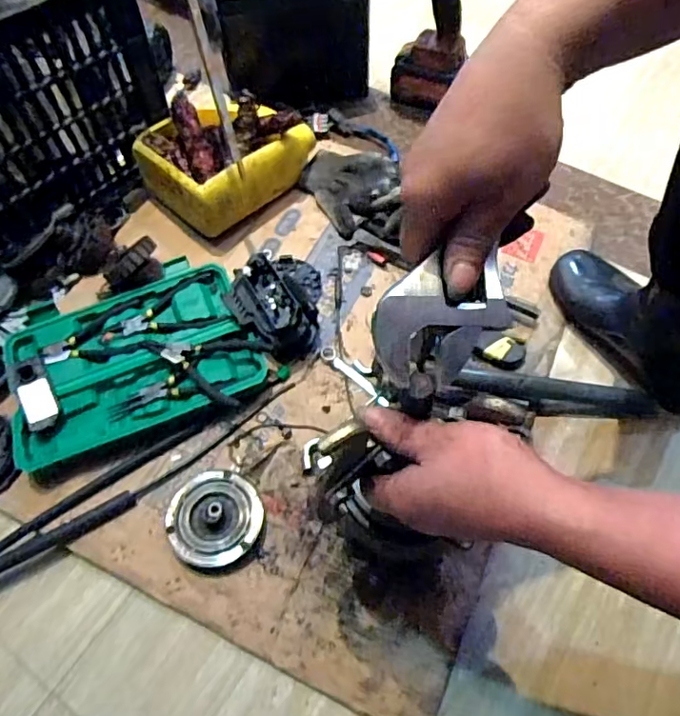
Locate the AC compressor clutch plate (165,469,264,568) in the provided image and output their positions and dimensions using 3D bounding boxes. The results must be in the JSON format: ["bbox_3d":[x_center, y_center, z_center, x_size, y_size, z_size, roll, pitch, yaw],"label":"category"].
[{"bbox_3d":[-0.132,0.171,0.590,0.097,0.021,0.099,-1,61,1],"label":"AC compressor clutch plate"}]

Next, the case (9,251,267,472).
[{"bbox_3d":[-0.253,-0.002,0.684,0.297,0.038,0.229,-17,62,-8],"label":"case"}]

